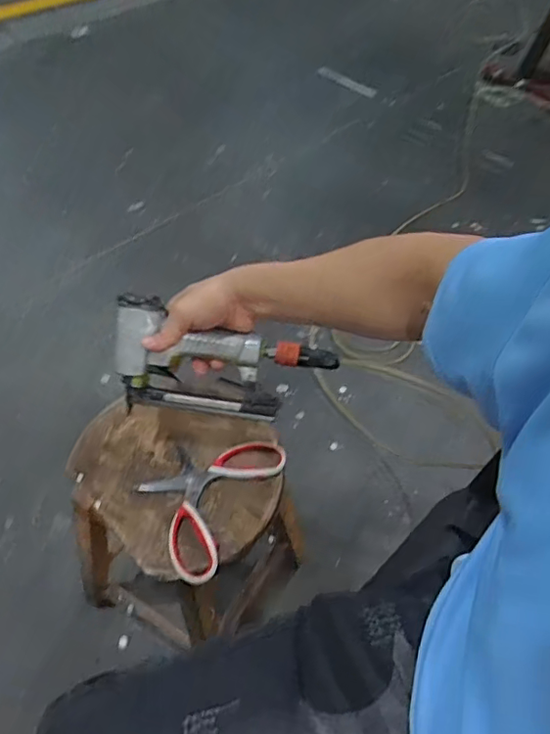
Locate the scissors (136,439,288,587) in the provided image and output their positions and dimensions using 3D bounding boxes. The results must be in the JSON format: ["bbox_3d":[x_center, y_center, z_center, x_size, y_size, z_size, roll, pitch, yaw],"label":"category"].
[{"bbox_3d":[-0.086,0.151,0.670,0.131,0.019,0.189,27,56,18],"label":"scissors"}]

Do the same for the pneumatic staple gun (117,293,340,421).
[{"bbox_3d":[-0.063,-0.001,0.641,0.242,0.118,0.048,11,17,-3],"label":"pneumatic staple gun"}]

